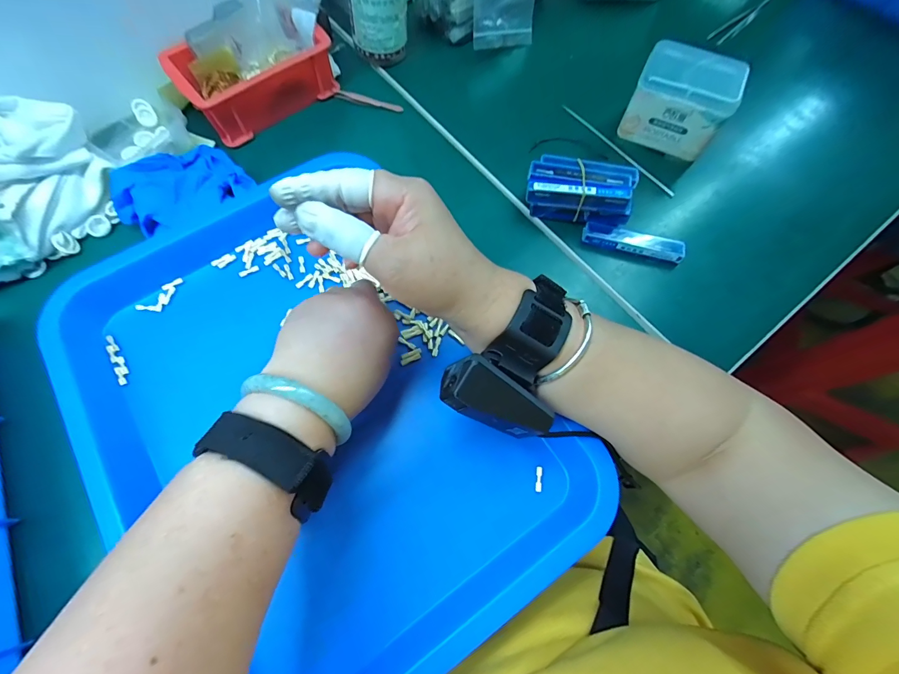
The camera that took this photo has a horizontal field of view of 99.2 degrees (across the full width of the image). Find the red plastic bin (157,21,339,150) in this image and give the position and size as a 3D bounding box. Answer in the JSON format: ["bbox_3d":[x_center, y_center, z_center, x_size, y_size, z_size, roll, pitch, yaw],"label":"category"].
[{"bbox_3d":[-0.201,-0.275,0.403,0.148,0.050,0.083,-36,73,-13],"label":"red plastic bin"}]

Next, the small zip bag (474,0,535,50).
[{"bbox_3d":[0.062,-0.379,0.433,0.084,0.079,0.017,-28,43,-27],"label":"small zip bag"}]

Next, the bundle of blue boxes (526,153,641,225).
[{"bbox_3d":[0.121,-0.139,0.357,0.095,0.041,0.050,12,69,4],"label":"bundle of blue boxes"}]

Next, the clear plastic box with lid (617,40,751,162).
[{"bbox_3d":[0.228,-0.233,0.383,0.088,0.070,0.064,23,70,8],"label":"clear plastic box with lid"}]

